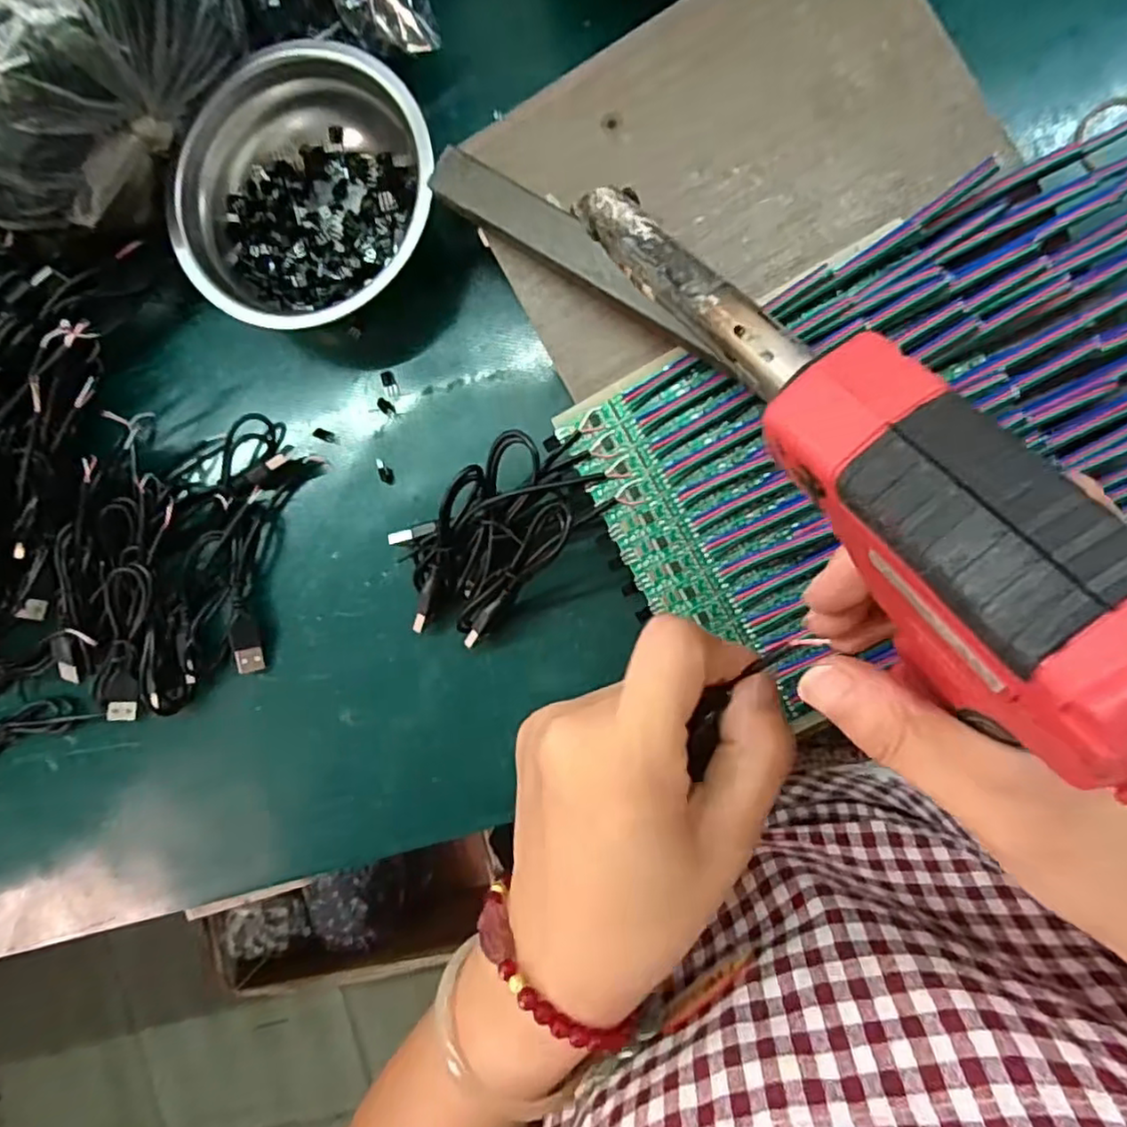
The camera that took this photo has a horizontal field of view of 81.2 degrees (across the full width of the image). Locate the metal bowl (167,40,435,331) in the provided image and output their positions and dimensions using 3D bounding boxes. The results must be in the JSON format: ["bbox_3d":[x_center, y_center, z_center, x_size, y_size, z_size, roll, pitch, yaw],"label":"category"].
[{"bbox_3d":[-0.121,-0.179,0.320,0.123,0.041,0.121,0,93,7],"label":"metal bowl"}]

